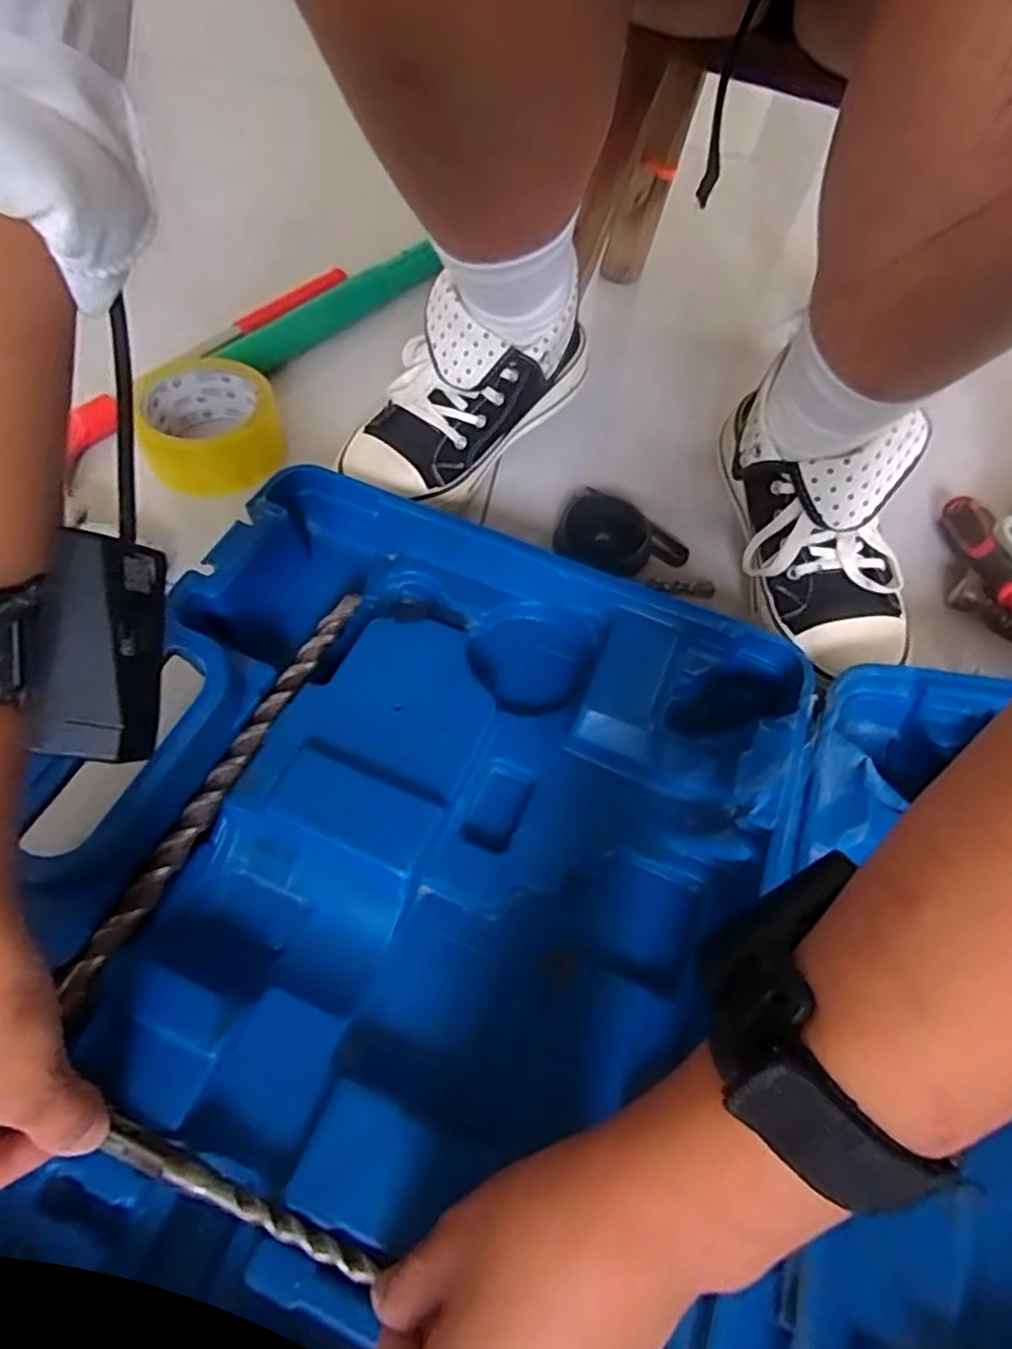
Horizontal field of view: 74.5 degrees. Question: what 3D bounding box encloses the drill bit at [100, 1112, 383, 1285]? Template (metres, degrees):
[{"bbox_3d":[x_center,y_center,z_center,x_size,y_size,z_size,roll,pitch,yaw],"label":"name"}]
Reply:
[{"bbox_3d":[-0.107,0.208,0.263,0.119,0.008,0.011,22,61,7],"label":"drill bit"}]

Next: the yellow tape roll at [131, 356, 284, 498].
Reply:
[{"bbox_3d":[-0.224,-0.188,0.505,0.095,0.052,0.097,1,60,-2],"label":"yellow tape roll"}]

